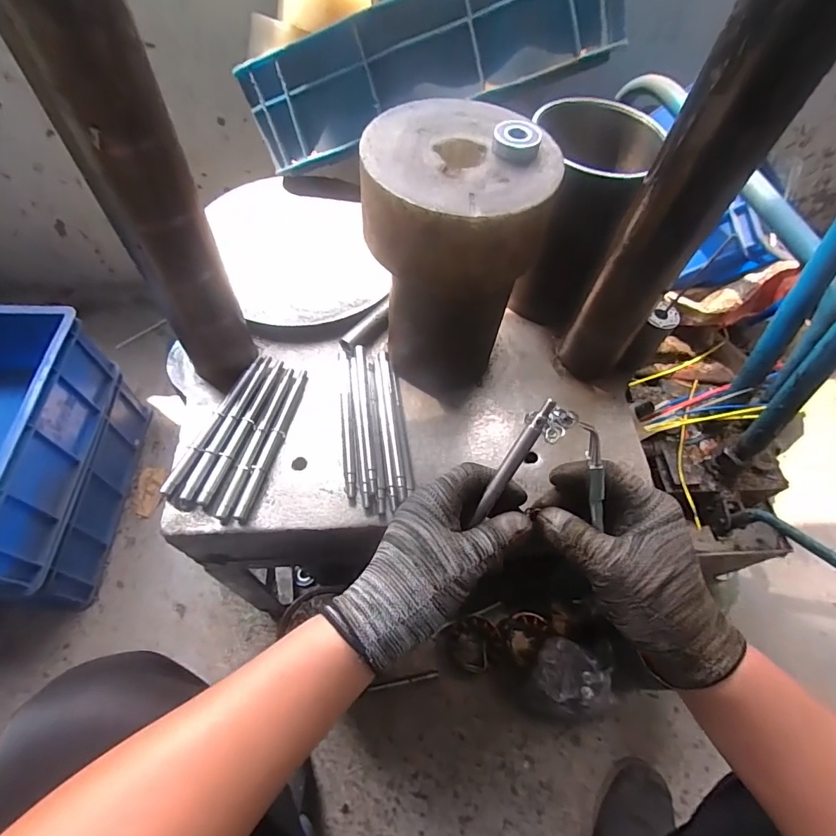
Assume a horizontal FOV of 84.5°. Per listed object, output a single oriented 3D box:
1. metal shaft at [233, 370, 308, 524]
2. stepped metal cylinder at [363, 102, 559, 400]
[{"bbox_3d":[-0.137,0.021,0.441,0.012,0.009,0.161,14,59,4],"label":"metal shaft"},{"bbox_3d":[0.026,-0.138,0.421,0.139,0.211,0.146,11,59,2],"label":"stepped metal cylinder"}]

